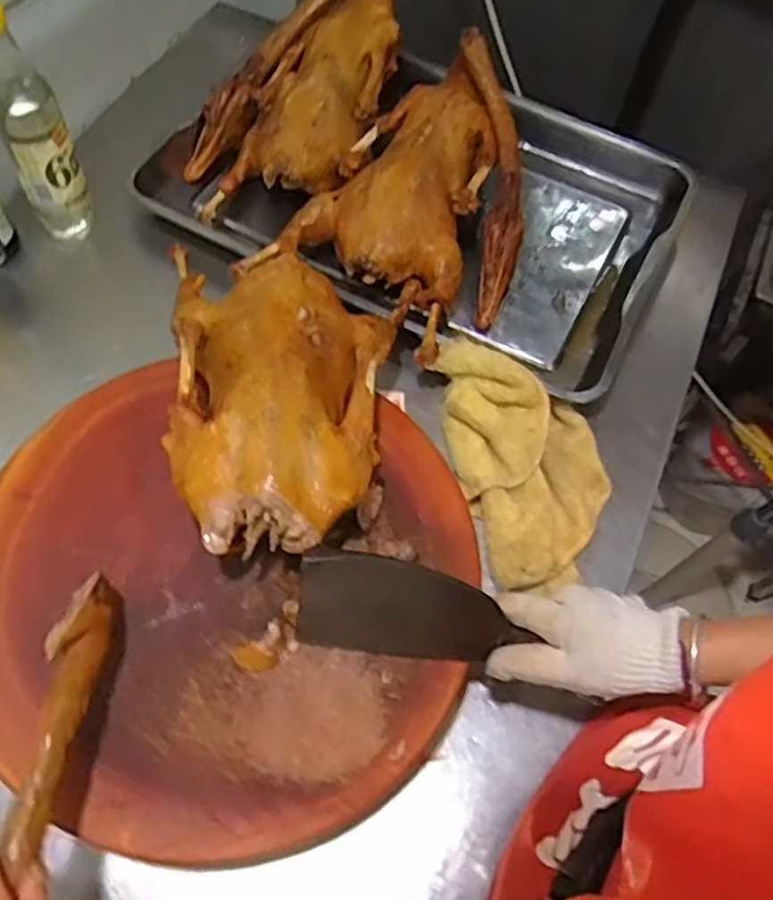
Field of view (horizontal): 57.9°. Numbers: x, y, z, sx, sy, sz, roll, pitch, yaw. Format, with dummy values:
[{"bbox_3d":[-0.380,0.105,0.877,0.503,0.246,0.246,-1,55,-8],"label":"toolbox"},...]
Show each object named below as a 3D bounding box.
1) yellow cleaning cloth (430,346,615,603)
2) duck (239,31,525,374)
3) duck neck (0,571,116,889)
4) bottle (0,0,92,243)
[{"bbox_3d":[0.138,-0.005,0.679,0.144,0.050,0.239,-16,65,-11],"label":"yellow cleaning cloth"},{"bbox_3d":[0.048,-0.270,0.766,0.238,0.077,0.371,35,80,5],"label":"duck"},{"bbox_3d":[-0.211,0.161,0.449,0.040,0.019,0.173,4,54,-1],"label":"duck neck"},{"bbox_3d":[-0.357,-0.323,0.705,0.062,0.260,0.054,-22,66,-14],"label":"bottle"}]

